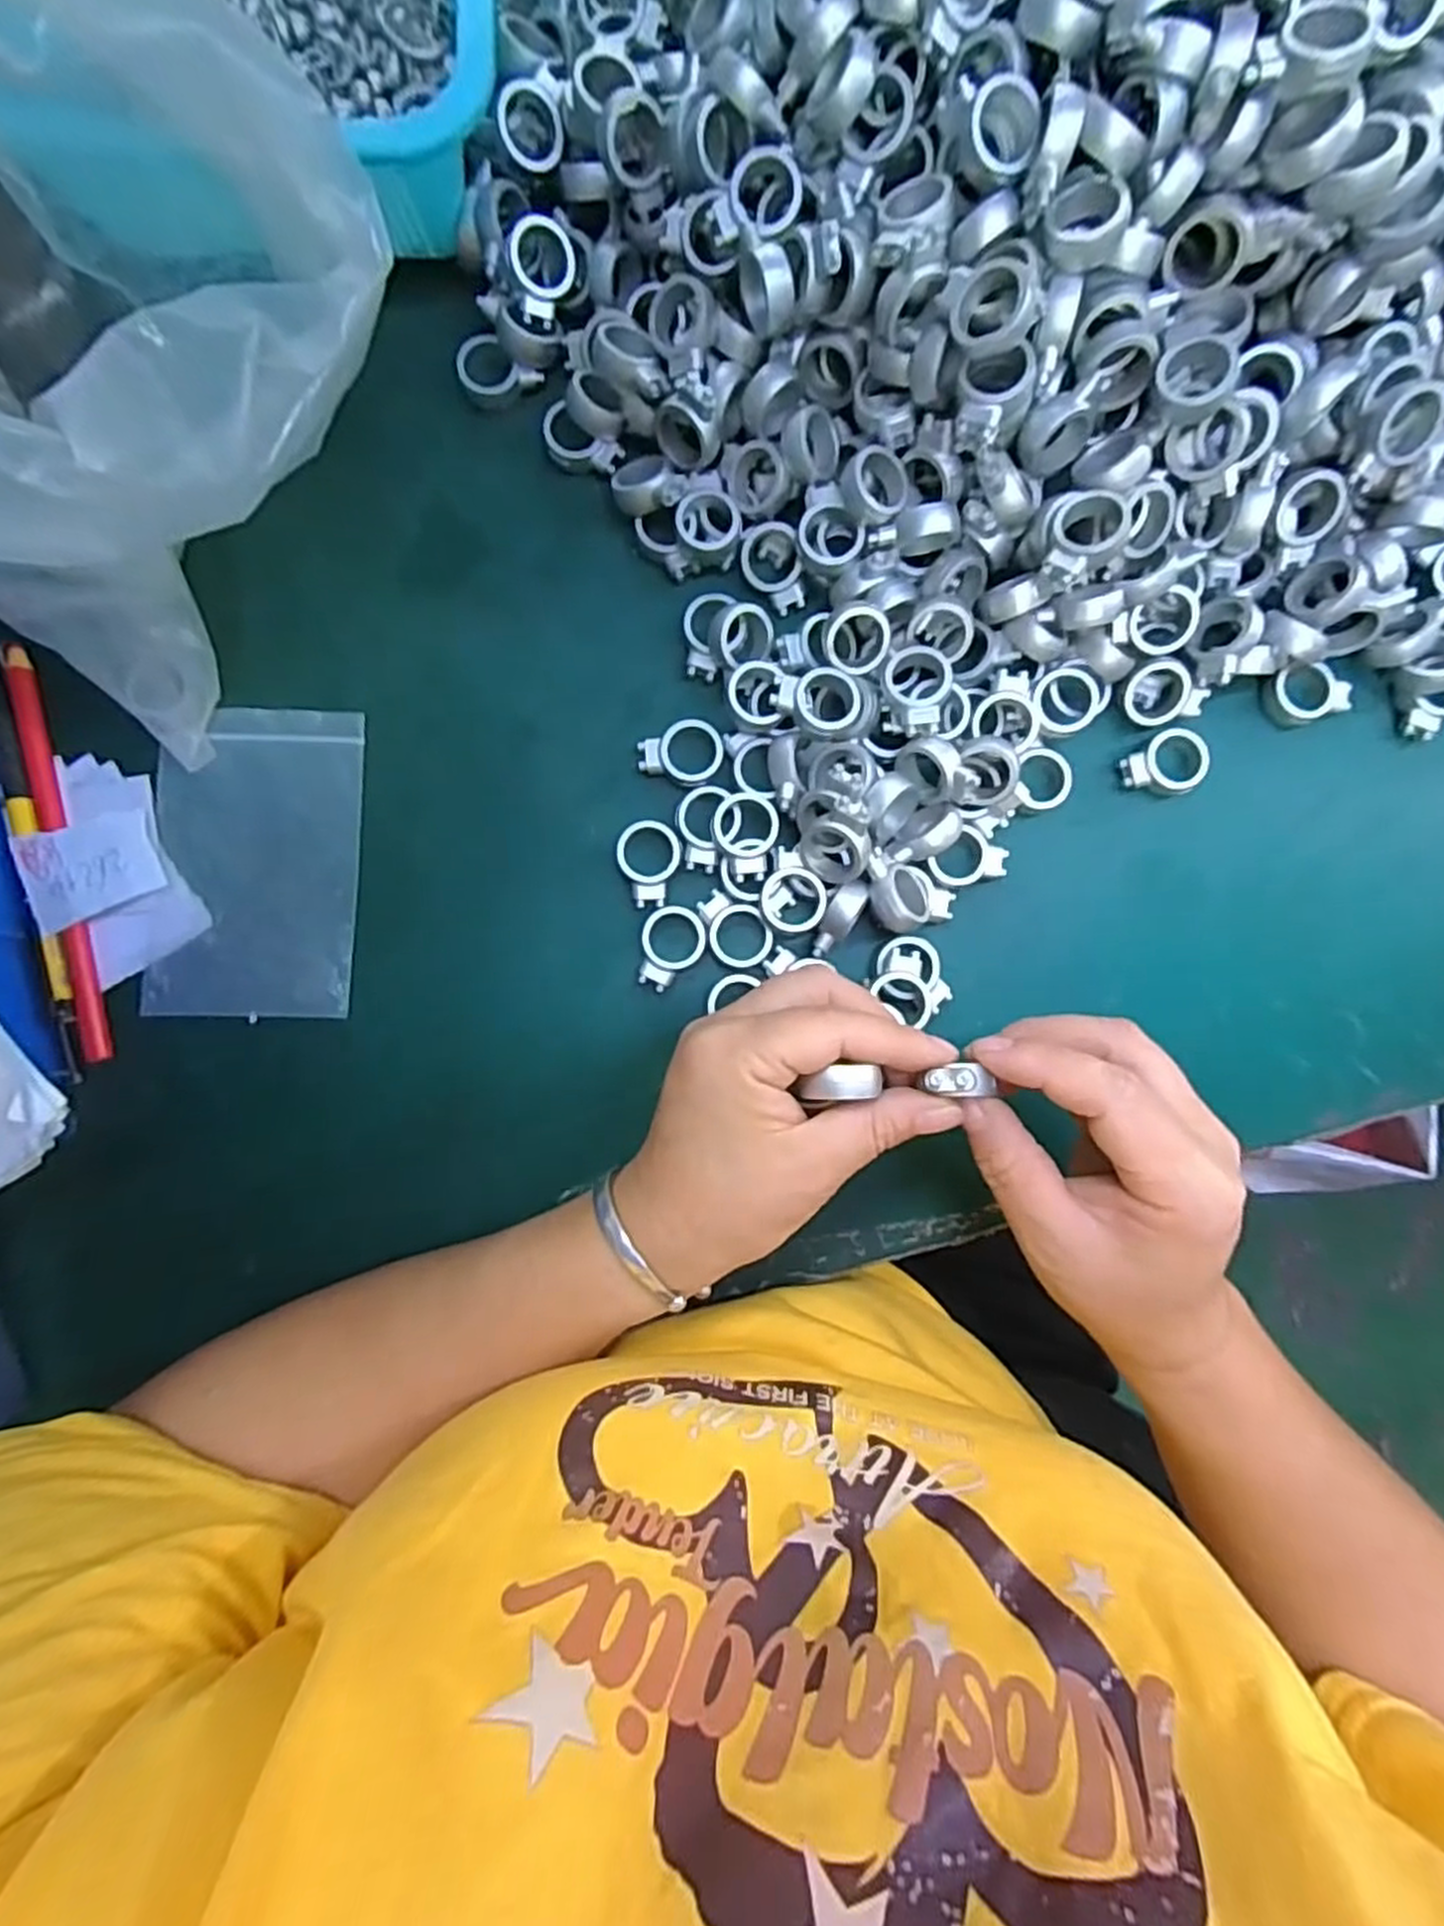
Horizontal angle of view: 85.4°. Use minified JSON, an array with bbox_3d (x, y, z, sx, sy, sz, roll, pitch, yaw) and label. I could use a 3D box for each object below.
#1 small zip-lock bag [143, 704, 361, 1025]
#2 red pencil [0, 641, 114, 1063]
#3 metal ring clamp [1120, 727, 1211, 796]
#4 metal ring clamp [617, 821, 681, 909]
[{"bbox_3d":[-0.186,-0.040,0.313,0.075,0.008,0.122,2,87,-5],"label":"small zip-lock bag"},{"bbox_3d":[-0.262,-0.044,0.309,0.010,0.009,0.166,-13,89,-1],"label":"red pencil"},{"bbox_3d":[0.184,-0.082,0.324,0.034,0.009,0.026,-17,89,-2],"label":"metal ring clamp"},{"bbox_3d":[-0.029,-0.040,0.315,0.025,0.006,0.034,-4,88,-1],"label":"metal ring clamp"}]

